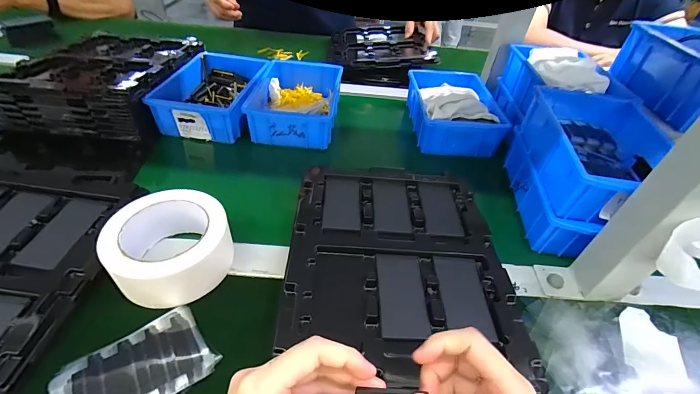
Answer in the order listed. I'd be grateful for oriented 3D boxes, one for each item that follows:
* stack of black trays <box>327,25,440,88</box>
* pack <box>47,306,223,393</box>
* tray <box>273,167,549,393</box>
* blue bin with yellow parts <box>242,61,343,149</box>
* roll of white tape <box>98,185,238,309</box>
[{"bbox_3d":[0.071,-0.355,0.807,0.231,0.052,0.278,3,43,-4],"label":"stack of black trays"},{"bbox_3d":[-0.176,0.147,0.281,0.107,0.008,0.084,-32,55,-34],"label":"pack"},{"bbox_3d":[0.047,0.059,0.365,0.219,0.034,0.264,4,43,-3],"label":"tray"},{"bbox_3d":[-0.092,-0.174,0.595,0.137,0.053,0.210,6,43,0],"label":"blue bin with yellow parts"},{"bbox_3d":[-0.183,0.046,0.344,0.112,0.046,0.107,3,43,-3],"label":"roll of white tape"}]

